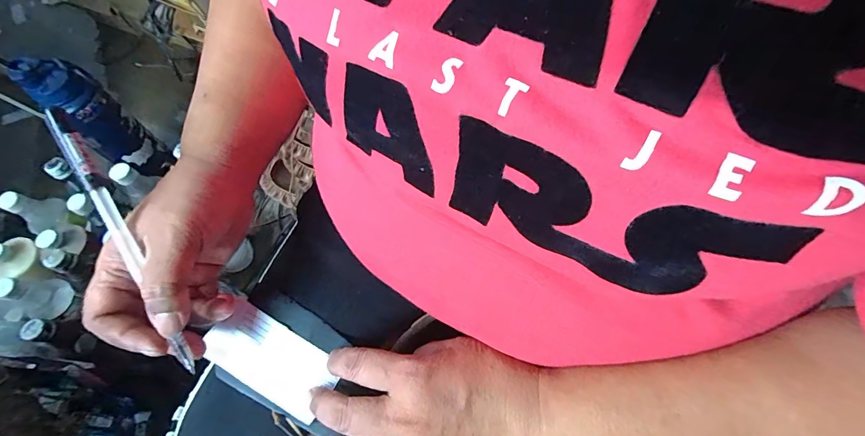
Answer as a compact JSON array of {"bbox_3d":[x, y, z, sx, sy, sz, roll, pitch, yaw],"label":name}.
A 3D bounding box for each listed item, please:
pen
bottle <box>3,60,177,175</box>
[{"bbox_3d":[-0.177,0.017,0.231,0.010,0.010,0.162,-22,99,-7],"label":"pen"},{"bbox_3d":[-0.574,-0.162,0.700,0.069,0.252,0.083,40,73,19],"label":"bottle"}]

